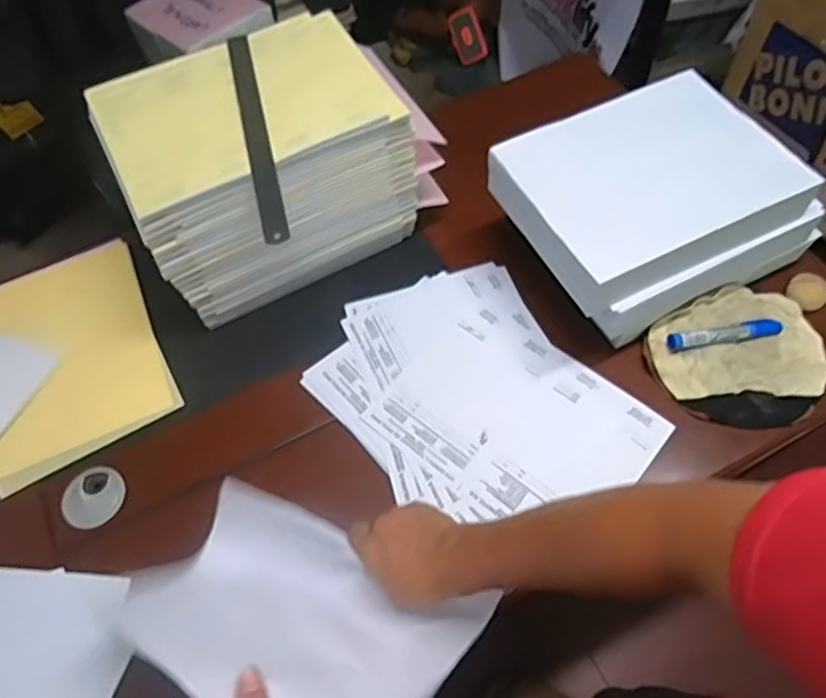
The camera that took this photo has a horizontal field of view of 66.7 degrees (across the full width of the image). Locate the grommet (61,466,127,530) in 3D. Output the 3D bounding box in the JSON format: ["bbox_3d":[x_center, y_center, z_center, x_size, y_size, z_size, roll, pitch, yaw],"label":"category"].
[{"bbox_3d":[-0.353,0.163,0.694,0.065,0.009,0.066,-2,58,3],"label":"grommet"}]

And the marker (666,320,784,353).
[{"bbox_3d":[0.357,-0.017,0.720,0.132,0.025,0.023,-12,59,-4],"label":"marker"}]

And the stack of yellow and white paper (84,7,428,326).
[{"bbox_3d":[-0.178,-0.220,0.773,0.313,0.215,0.214,-25,60,-11],"label":"stack of yellow and white paper"}]

